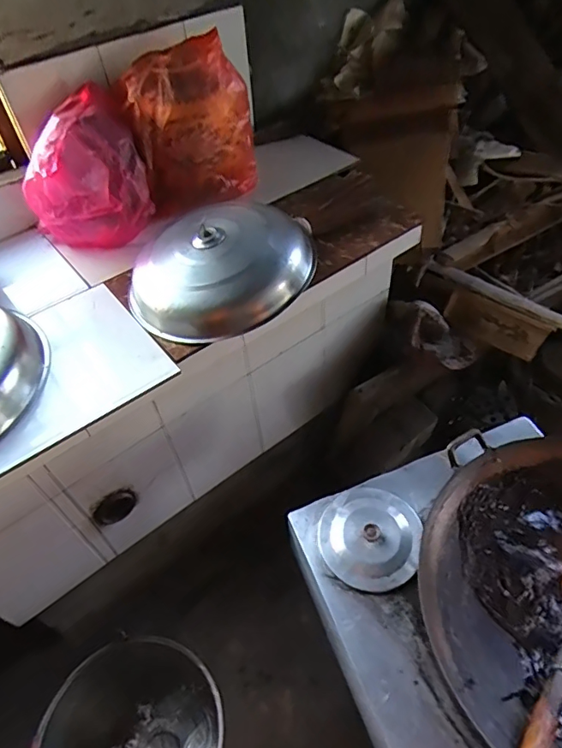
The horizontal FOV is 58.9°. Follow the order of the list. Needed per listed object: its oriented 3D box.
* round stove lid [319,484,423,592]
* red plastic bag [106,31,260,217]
[{"bbox_3d":[0.126,0.226,0.704,0.134,0.033,0.149,12,51,15],"label":"round stove lid"},{"bbox_3d":[-0.192,-0.510,1.060,0.257,0.288,0.152,-27,52,-17],"label":"red plastic bag"}]

